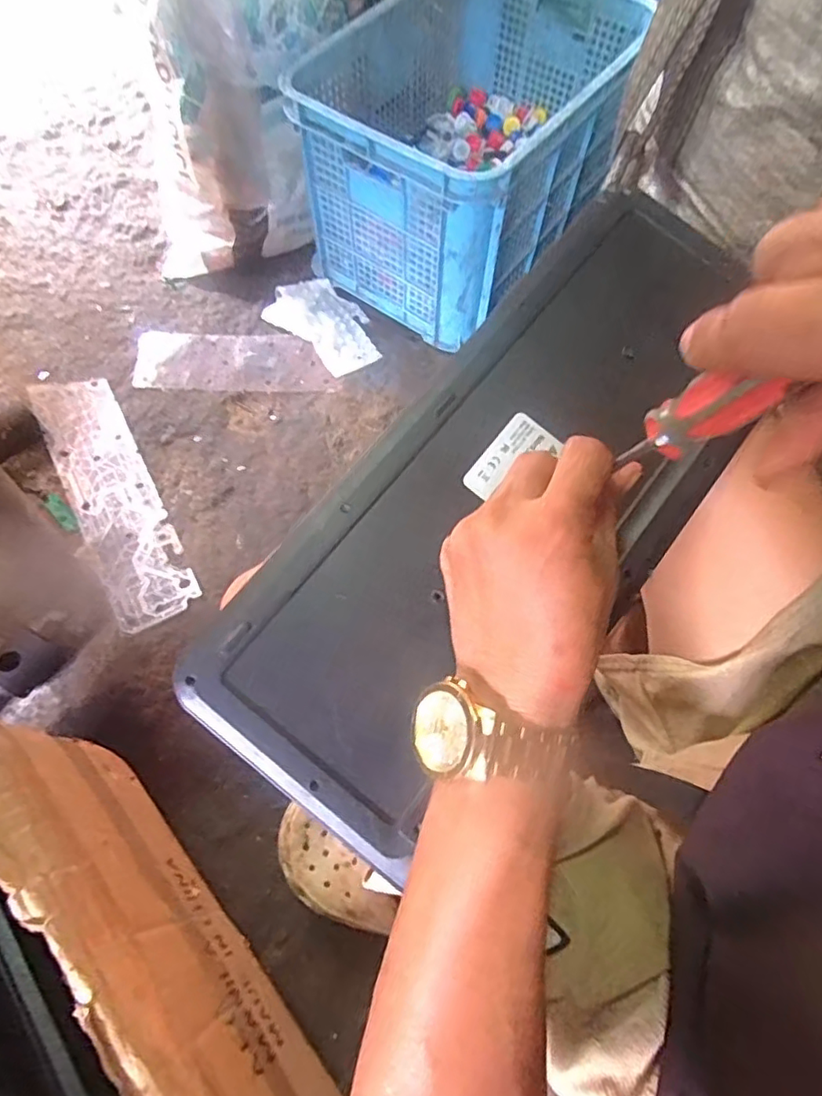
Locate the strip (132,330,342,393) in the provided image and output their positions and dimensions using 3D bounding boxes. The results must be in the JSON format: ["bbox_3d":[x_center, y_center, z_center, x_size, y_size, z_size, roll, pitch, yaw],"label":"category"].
[{"bbox_3d":[-0.285,-0.310,0.972,0.314,0.010,0.115,0,70,-7],"label":"strip"}]

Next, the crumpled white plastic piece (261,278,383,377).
[{"bbox_3d":[-0.142,-0.384,1.003,0.208,0.022,0.124,39,70,14],"label":"crumpled white plastic piece"}]

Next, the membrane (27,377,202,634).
[{"bbox_3d":[-0.427,-0.079,0.839,0.110,0.013,0.409,-25,73,-17],"label":"membrane"}]

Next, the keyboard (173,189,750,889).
[{"bbox_3d":[0.066,-0.037,0.339,0.155,0.039,0.415,36,75,13],"label":"keyboard"}]

